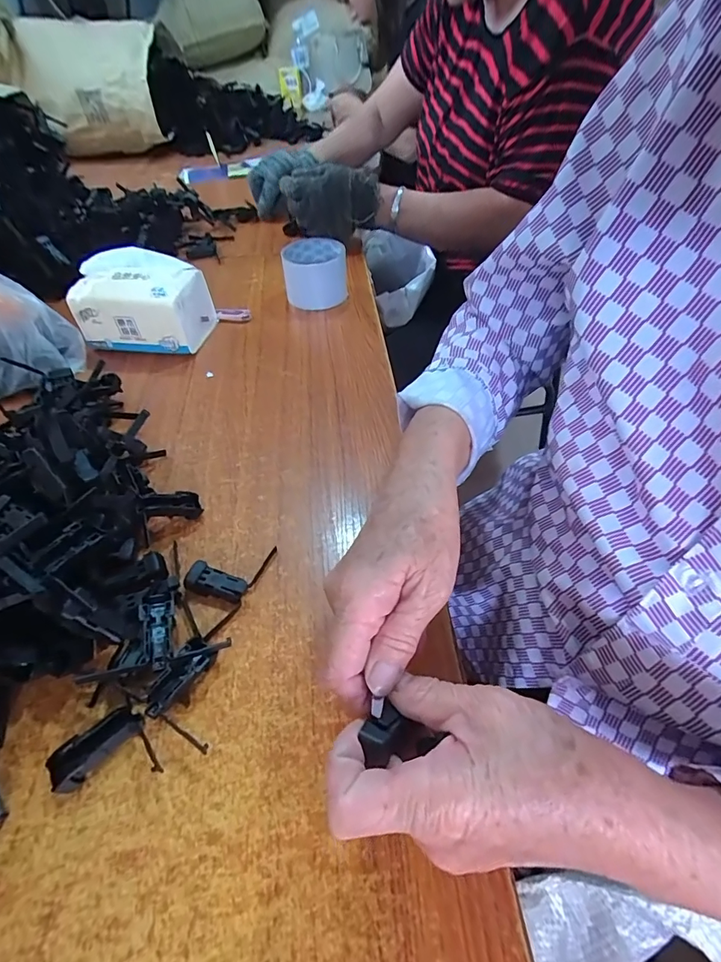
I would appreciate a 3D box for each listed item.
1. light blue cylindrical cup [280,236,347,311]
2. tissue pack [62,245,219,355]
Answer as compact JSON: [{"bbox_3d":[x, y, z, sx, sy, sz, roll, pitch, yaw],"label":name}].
[{"bbox_3d":[-0.061,-0.283,0.601,0.084,0.064,0.077,-3,48,-2],"label":"light blue cylindrical cup"},{"bbox_3d":[-0.259,-0.217,0.528,0.135,0.090,0.099,4,49,5],"label":"tissue pack"}]

